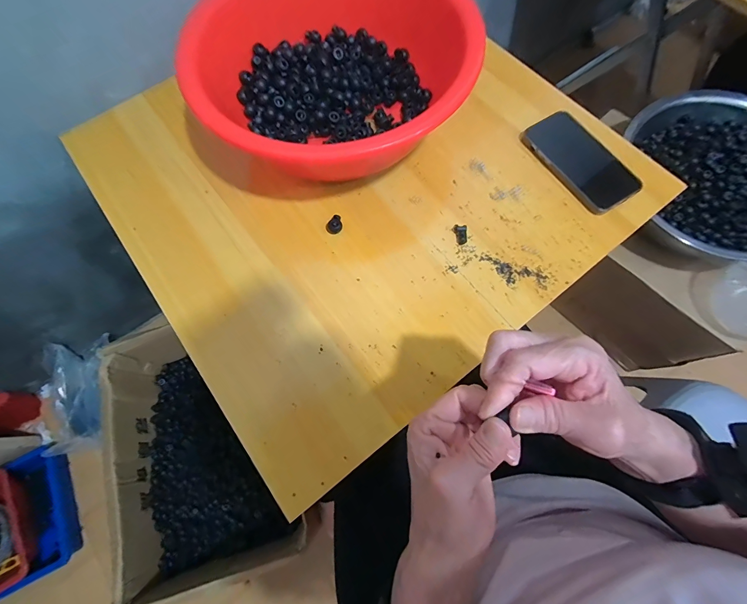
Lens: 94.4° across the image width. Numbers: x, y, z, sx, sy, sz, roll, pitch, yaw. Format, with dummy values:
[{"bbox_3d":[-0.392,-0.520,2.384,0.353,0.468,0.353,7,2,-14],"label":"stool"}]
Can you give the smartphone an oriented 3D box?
[{"bbox_3d":[0.264,-0.181,0.443,0.073,0.011,0.146,-31,73,-8],"label":"smartphone"}]

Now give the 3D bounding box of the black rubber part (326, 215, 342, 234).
[{"bbox_3d":[-0.048,-0.095,0.423,0.019,0.012,0.021,-13,71,-2],"label":"black rubber part"}]

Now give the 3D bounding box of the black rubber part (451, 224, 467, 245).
[{"bbox_3d":[0.104,-0.082,0.414,0.015,0.008,0.026,-4,71,1],"label":"black rubber part"}]

